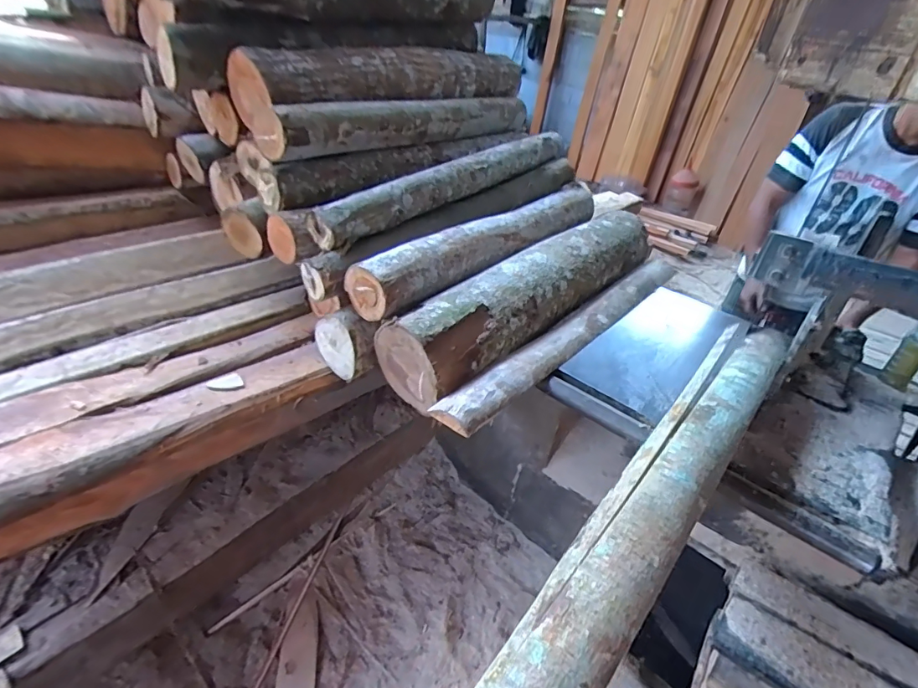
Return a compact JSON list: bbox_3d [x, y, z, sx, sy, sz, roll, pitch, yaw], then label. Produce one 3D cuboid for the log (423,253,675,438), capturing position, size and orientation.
[{"bbox_3d":[0.344,-0.056,1.305,0.105,0.034,1.090,30,42,31],"label":"log"}]

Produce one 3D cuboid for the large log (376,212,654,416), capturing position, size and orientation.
[{"bbox_3d":[0.253,-0.166,1.390,0.198,0.193,1.087,31,42,31],"label":"large log"}]

